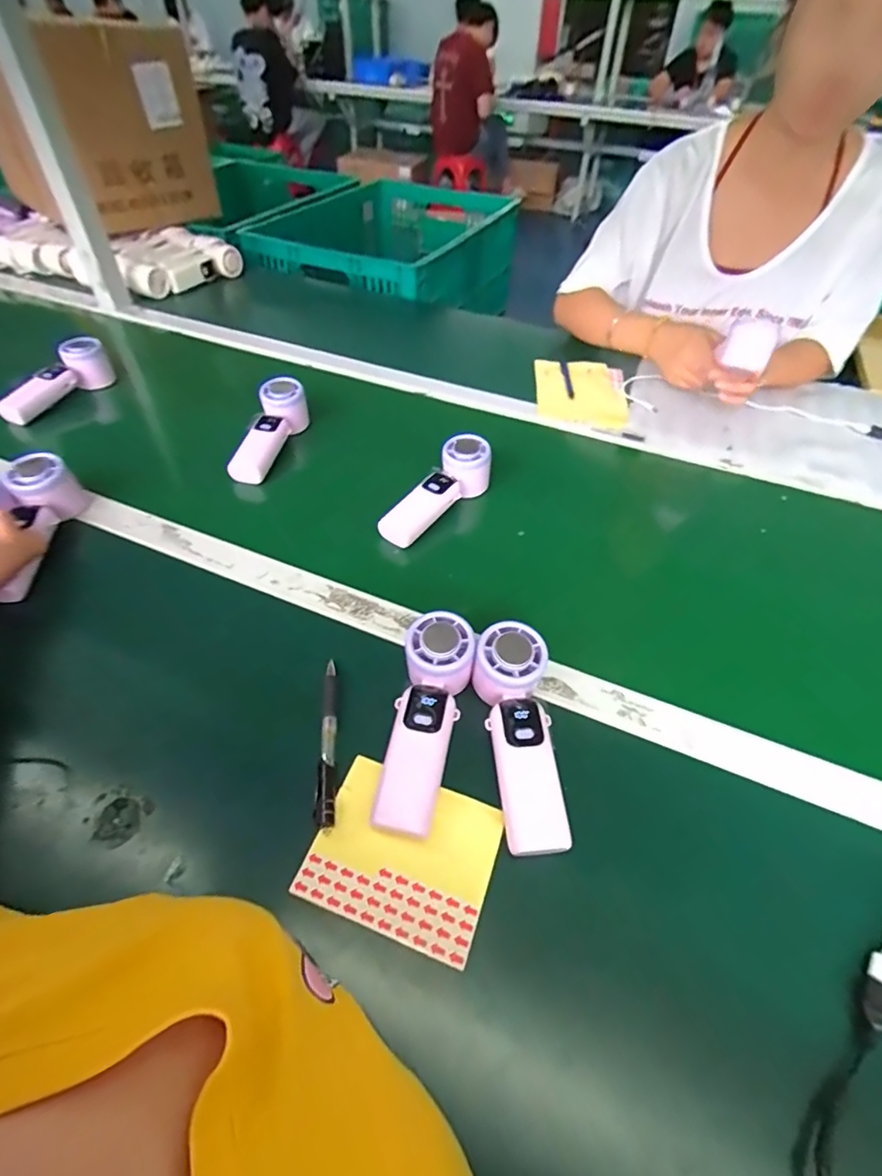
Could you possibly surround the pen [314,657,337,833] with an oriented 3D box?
[{"bbox_3d":[-0.089,0.117,0.407,0.014,0.011,0.138,-3,48,-6],"label":"pen"}]

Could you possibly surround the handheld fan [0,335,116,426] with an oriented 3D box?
[{"bbox_3d":[-0.560,-0.300,0.756,0.062,0.065,0.165,36,72,27],"label":"handheld fan"}]

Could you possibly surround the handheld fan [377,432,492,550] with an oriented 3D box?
[{"bbox_3d":[-0.004,-0.107,0.602,0.050,0.049,0.165,33,68,25],"label":"handheld fan"}]

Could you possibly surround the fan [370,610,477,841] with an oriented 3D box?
[{"bbox_3d":[-0.012,0.100,0.403,0.054,0.043,0.168,10,63,8],"label":"fan"}]

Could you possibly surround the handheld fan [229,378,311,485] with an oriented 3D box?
[{"bbox_3d":[-0.221,-0.202,0.679,0.051,0.057,0.161,12,63,9],"label":"handheld fan"}]

